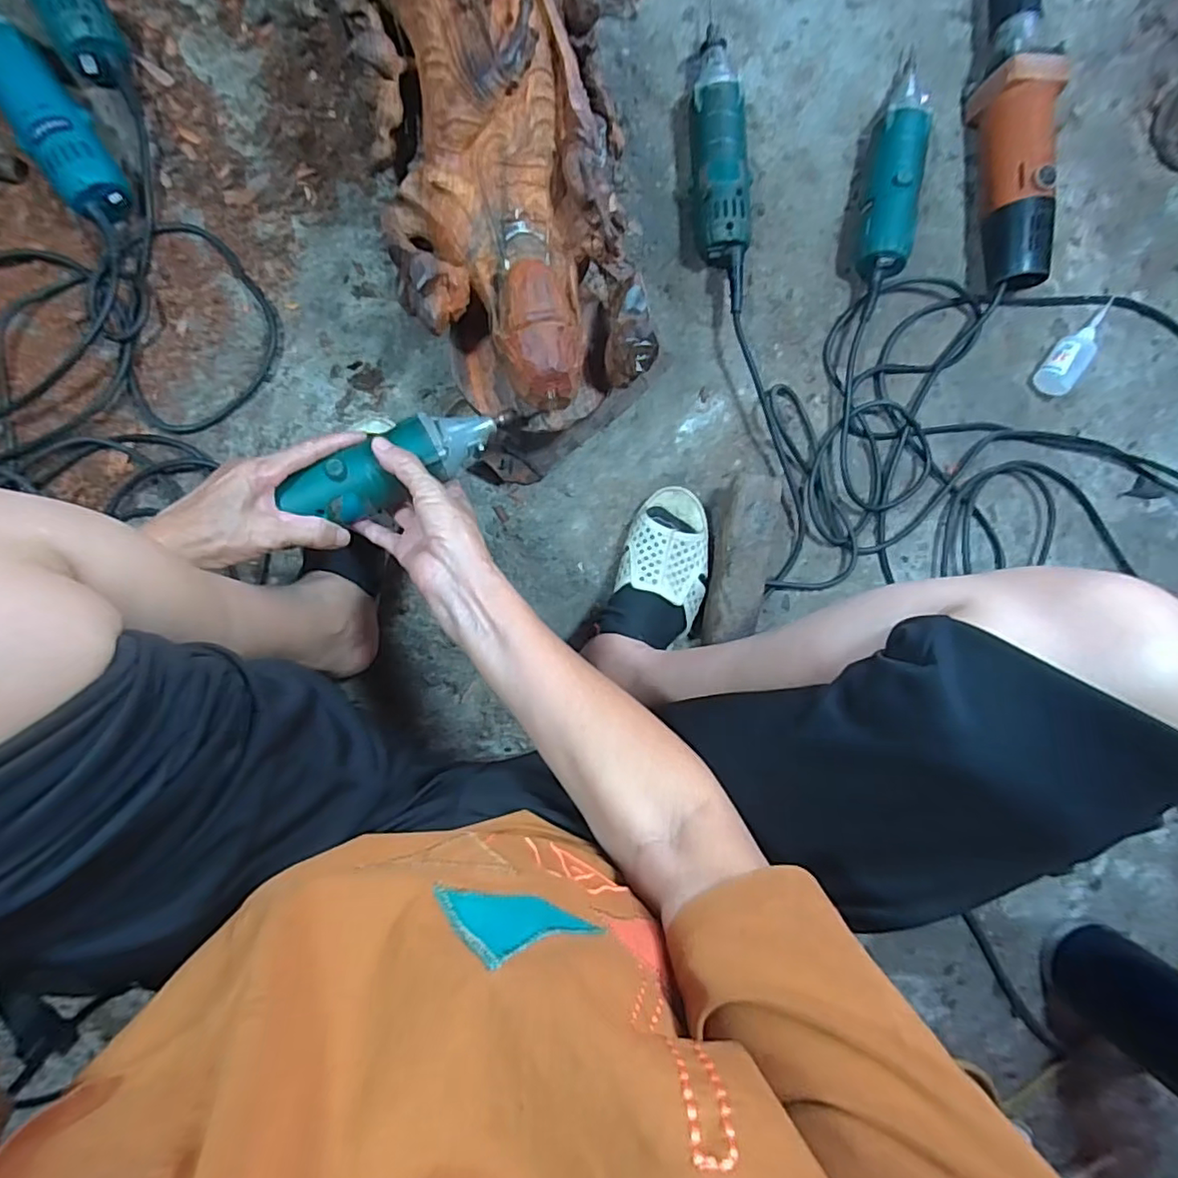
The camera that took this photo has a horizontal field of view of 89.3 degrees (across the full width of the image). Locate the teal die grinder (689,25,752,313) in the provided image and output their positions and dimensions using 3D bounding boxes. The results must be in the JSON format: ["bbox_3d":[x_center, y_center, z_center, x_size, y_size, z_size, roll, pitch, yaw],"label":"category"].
[{"bbox_3d":[0.122,-0.403,0.577,0.054,0.053,0.259,-4,93,-6],"label":"teal die grinder"}]

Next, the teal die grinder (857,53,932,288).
[{"bbox_3d":[0.302,-0.423,0.590,0.052,0.059,0.232,13,91,-7],"label":"teal die grinder"}]

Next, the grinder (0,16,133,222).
[{"bbox_3d":[-0.466,-0.407,0.506,0.056,0.055,0.188,-37,99,-2],"label":"grinder"}]

